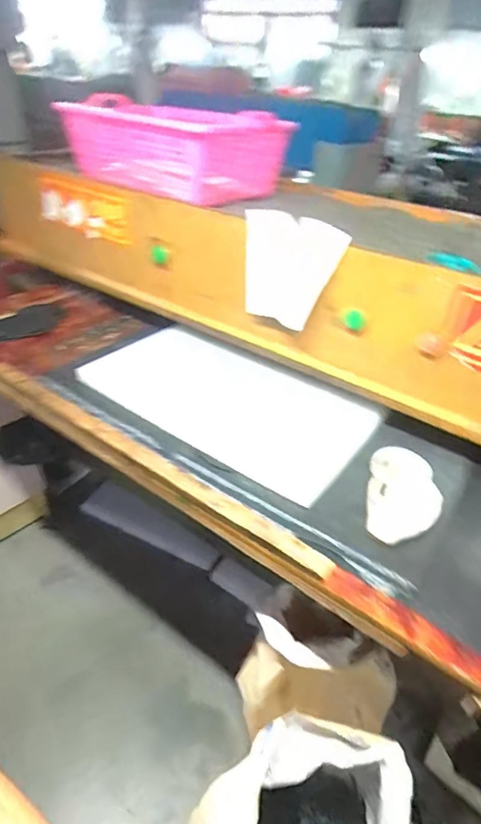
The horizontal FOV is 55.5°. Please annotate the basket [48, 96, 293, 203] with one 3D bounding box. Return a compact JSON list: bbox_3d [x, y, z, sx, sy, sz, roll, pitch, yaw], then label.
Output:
[{"bbox_3d":[-0.168,-0.615,1.072,0.503,0.169,0.290,25,41,24],"label":"basket"}]

